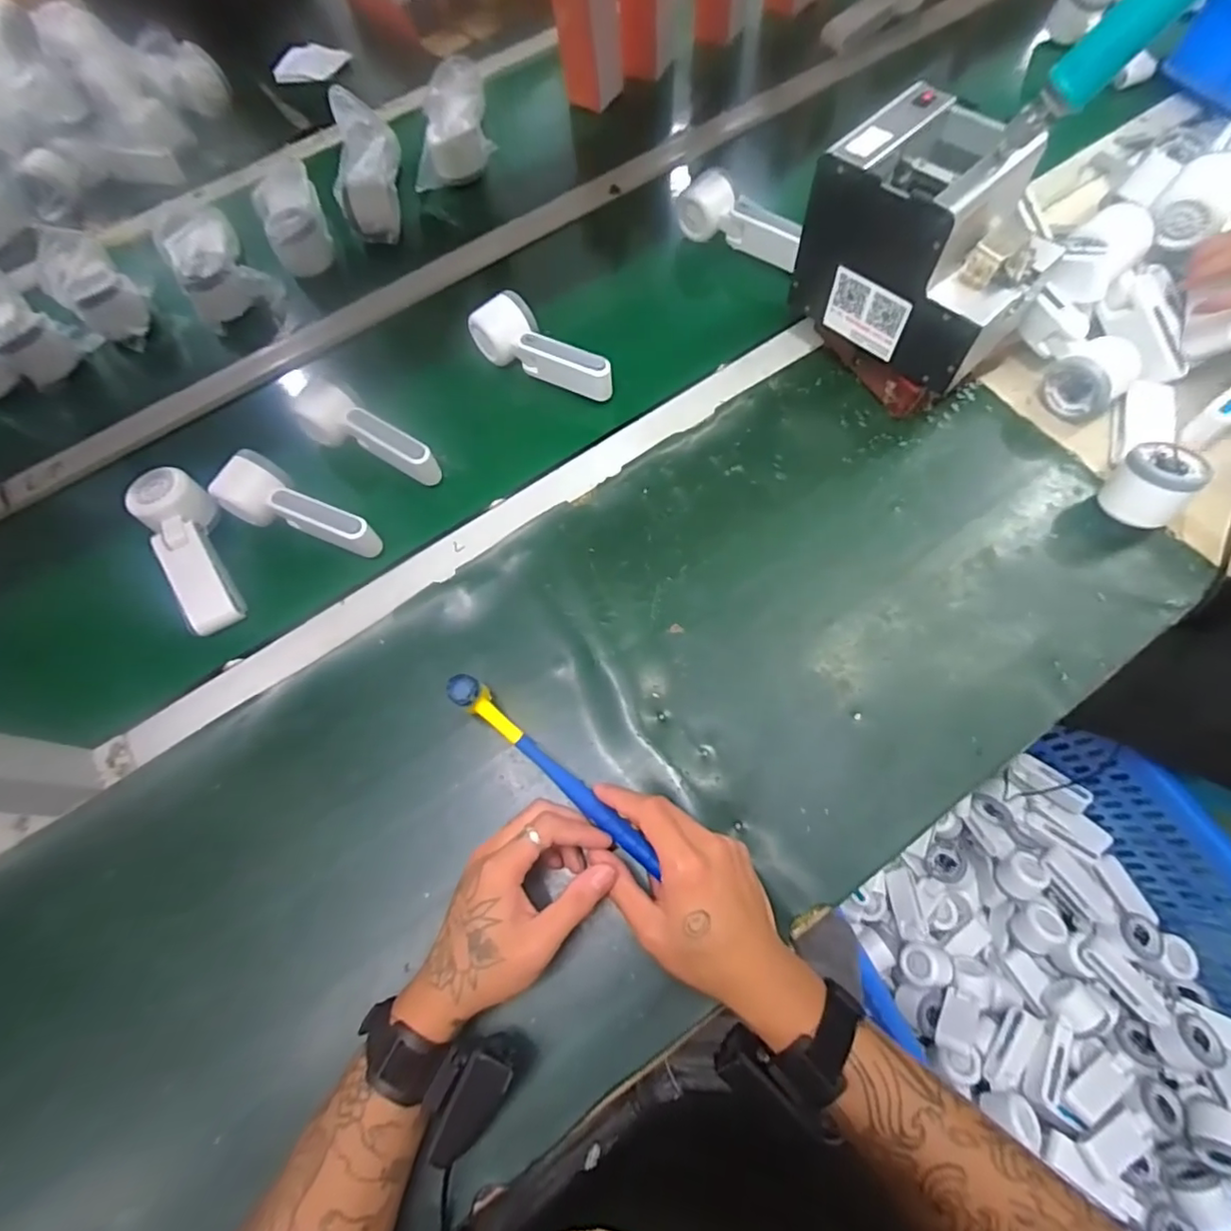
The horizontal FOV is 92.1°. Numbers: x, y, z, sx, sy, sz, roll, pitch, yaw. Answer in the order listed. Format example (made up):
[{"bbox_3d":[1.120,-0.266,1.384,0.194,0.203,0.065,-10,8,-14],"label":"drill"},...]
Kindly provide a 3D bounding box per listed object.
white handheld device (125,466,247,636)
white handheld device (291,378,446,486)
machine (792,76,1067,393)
[{"bbox_3d":[-0.378,-0.060,0.530,0.050,0.043,0.143,-29,76,-7],"label":"white handheld device"},{"bbox_3d":[-0.233,-0.164,0.564,0.134,0.056,0.050,33,77,16],"label":"white handheld device"},{"bbox_3d":[0.267,-0.319,0.506,0.132,0.132,0.176,-44,72,-9],"label":"machine"}]

